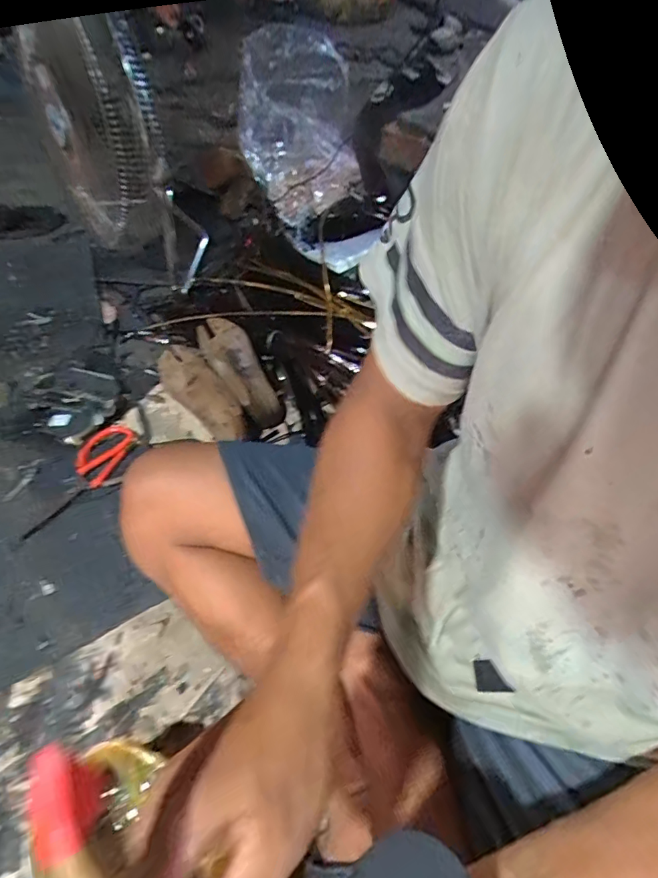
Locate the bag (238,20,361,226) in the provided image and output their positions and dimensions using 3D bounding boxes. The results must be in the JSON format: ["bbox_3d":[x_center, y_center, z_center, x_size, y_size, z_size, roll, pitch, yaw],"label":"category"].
[{"bbox_3d":[-0.060,-0.698,1.062,0.240,0.255,0.338,4,52,0],"label":"bag"}]

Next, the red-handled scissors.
[{"bbox_3d":[-0.348,0.054,0.687,0.060,0.008,0.199,15,54,9],"label":"red-handled scissors"}]

